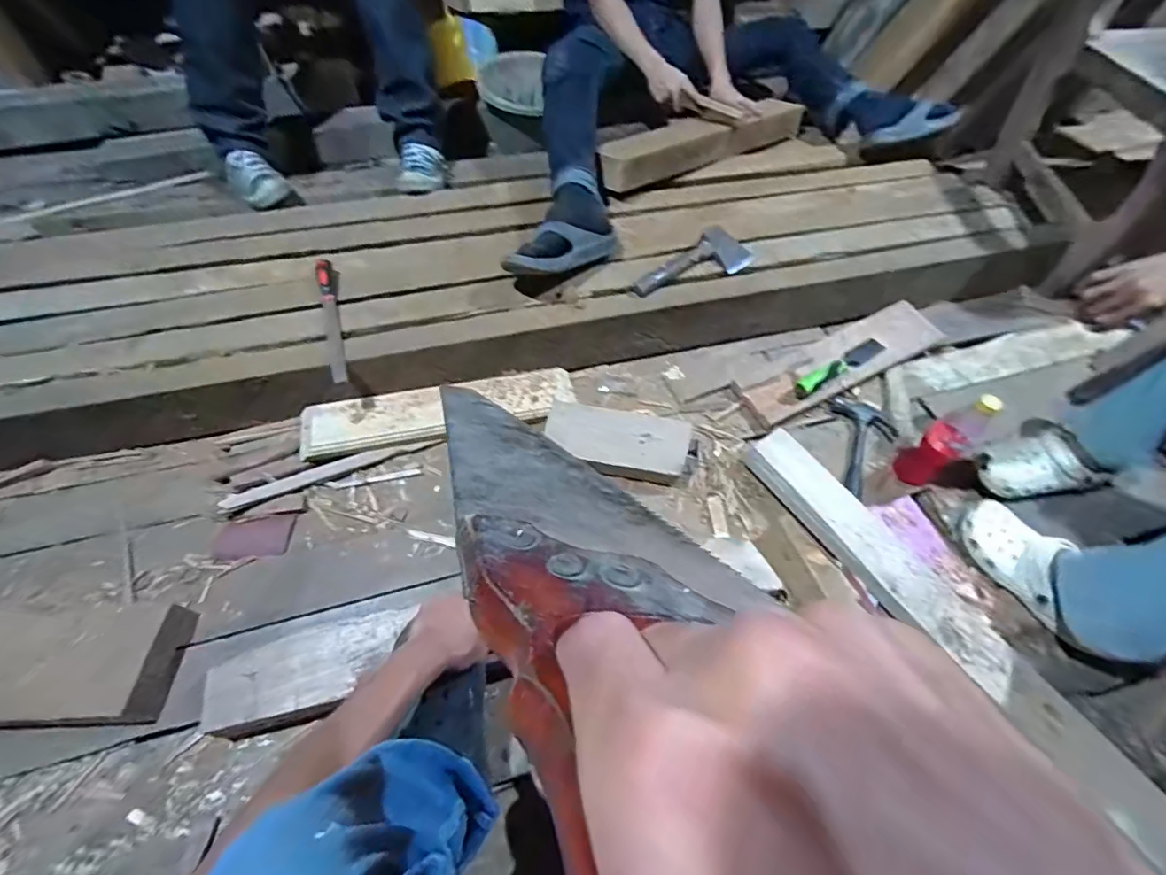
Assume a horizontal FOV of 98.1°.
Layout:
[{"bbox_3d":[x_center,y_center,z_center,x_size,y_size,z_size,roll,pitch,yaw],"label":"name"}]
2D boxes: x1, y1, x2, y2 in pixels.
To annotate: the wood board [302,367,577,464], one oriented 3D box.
[{"bbox_3d":[-0.255,-0.048,0.922,0.485,0.040,0.102,-10,58,-11],"label":"wood board"}]

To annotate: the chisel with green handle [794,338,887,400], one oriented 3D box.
[{"bbox_3d":[0.505,-0.143,0.985,0.249,0.029,0.040,-27,63,-20],"label":"chisel with green handle"}]

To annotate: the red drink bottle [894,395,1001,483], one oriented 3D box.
[{"bbox_3d":[0.590,0.010,0.830,0.052,0.200,0.058,-35,66,-24],"label":"red drink bottle"}]

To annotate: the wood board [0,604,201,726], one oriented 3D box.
[{"bbox_3d":[-0.695,0.287,0.643,0.318,0.044,0.139,1,57,-4],"label":"wood board"}]

